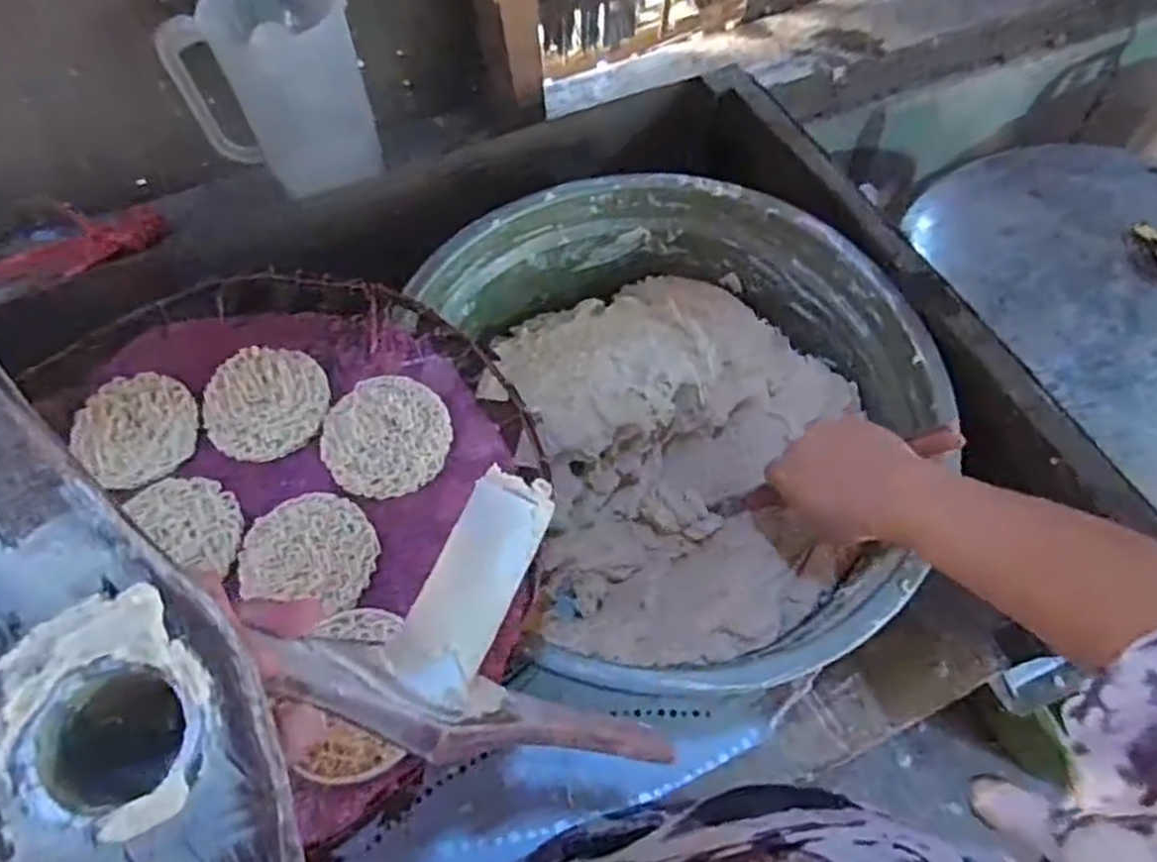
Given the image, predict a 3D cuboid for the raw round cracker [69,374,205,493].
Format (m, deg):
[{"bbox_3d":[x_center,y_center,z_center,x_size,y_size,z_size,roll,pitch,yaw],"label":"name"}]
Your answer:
[{"bbox_3d":[-0.282,-0.002,0.486,0.079,0.004,0.072,-1,62,1],"label":"raw round cracker"}]

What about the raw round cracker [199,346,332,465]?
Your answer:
[{"bbox_3d":[-0.203,-0.021,0.494,0.076,0.004,0.081,-28,65,-13],"label":"raw round cracker"}]

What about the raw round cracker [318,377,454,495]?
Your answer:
[{"bbox_3d":[-0.121,0.002,0.480,0.079,0.007,0.076,-1,62,1],"label":"raw round cracker"}]

